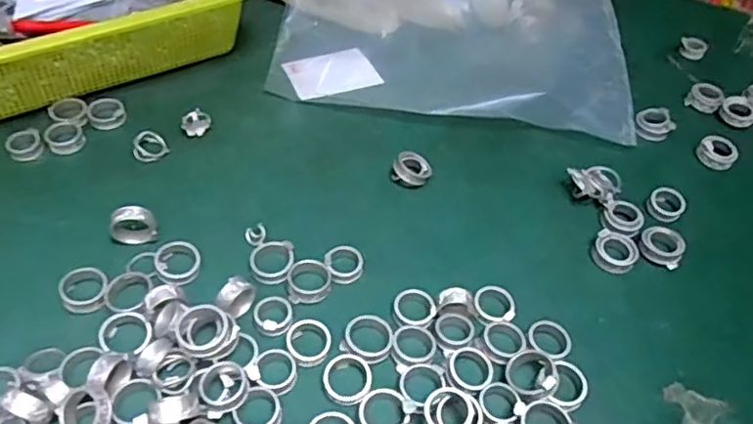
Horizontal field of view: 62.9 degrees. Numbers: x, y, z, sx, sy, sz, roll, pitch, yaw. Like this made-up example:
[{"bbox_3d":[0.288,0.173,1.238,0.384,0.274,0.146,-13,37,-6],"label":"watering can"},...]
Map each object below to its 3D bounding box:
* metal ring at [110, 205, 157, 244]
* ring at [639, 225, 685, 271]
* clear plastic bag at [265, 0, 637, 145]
[{"bbox_3d":[-0.153,0.008,0.386,0.028,0.023,0.012,-8,51,-15],"label":"metal ring"},{"bbox_3d":[0.193,0.022,0.416,0.028,0.012,0.025,30,52,17],"label":"ring"},{"bbox_3d":[0.061,-0.177,0.546,0.314,0.047,0.236,10,49,0],"label":"clear plastic bag"}]

